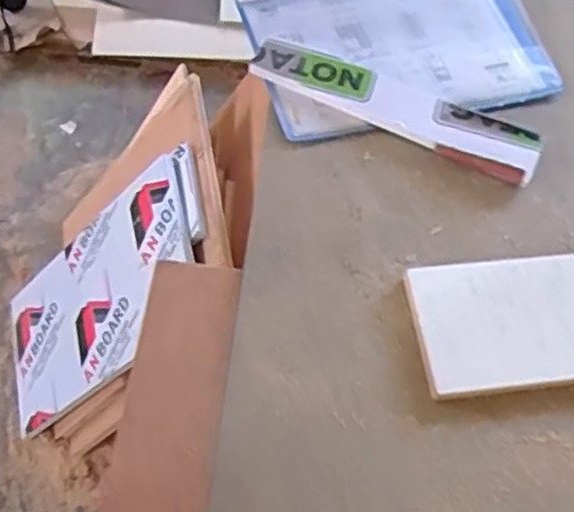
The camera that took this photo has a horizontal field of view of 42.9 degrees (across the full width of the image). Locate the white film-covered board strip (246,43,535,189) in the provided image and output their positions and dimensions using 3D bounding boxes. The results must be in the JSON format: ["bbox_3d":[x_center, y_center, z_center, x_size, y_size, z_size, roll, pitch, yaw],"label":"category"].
[{"bbox_3d":[0.123,-0.168,0.849,0.340,0.036,0.083,20,60,7],"label":"white film-covered board strip"}]

